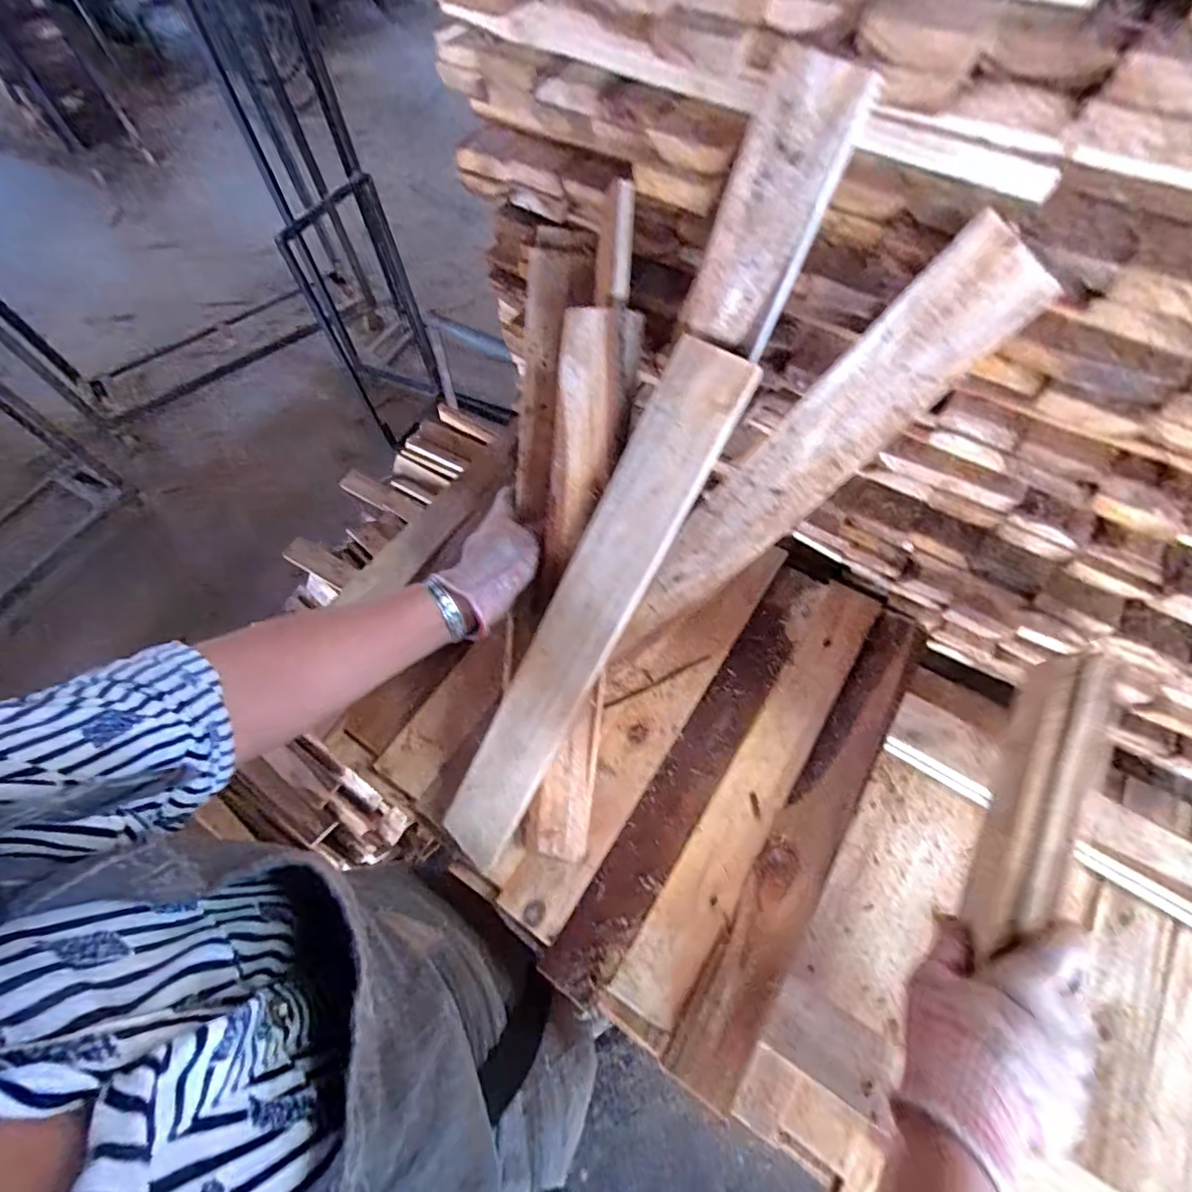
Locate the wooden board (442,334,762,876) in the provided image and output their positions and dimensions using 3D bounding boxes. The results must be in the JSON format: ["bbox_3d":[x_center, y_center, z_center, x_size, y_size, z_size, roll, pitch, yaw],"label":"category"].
[{"bbox_3d":[-0.019,0.038,0.442,0.064,0.014,0.476,33,108,18],"label":"wooden board"}]

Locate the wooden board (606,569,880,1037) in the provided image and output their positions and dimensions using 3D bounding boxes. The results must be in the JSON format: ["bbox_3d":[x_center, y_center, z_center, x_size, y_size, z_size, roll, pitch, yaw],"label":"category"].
[{"bbox_3d":[0.157,0.168,0.552,0.098,0.023,0.476,29,69,17],"label":"wooden board"}]

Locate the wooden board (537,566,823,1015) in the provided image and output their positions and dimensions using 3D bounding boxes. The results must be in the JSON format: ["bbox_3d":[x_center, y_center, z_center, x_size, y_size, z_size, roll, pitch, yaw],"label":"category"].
[{"bbox_3d":[0.111,0.159,0.557,0.056,0.018,0.486,31,69,17],"label":"wooden board"}]

